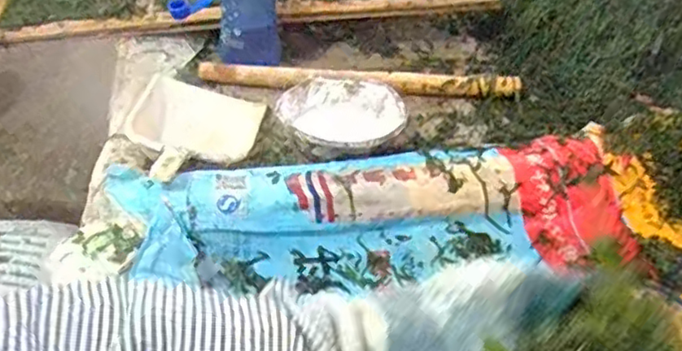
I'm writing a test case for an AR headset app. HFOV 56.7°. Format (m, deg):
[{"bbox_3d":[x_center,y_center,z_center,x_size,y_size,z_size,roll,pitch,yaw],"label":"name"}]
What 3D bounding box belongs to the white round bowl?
[{"bbox_3d":[0.006,-0.082,1.019,0.187,0.084,0.178,2,39,-1],"label":"white round bowl"}]

